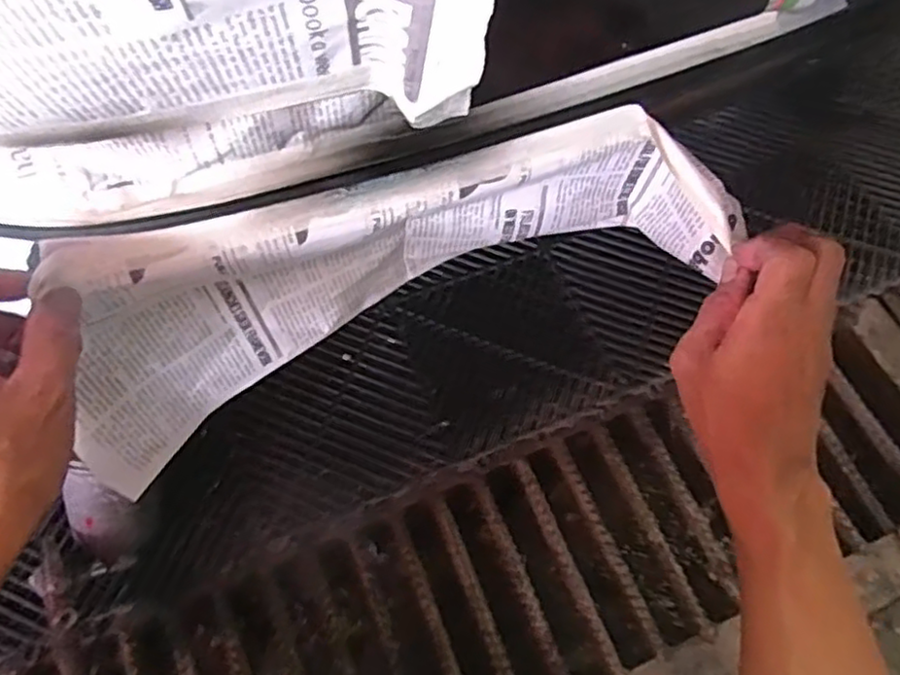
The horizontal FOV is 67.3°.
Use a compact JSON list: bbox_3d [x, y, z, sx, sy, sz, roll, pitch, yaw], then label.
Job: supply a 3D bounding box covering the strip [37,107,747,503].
[{"bbox_3d":[-0.037,-0.036,0.427,0.404,0.151,0.106,-20,62,-4],"label":"strip"}]

